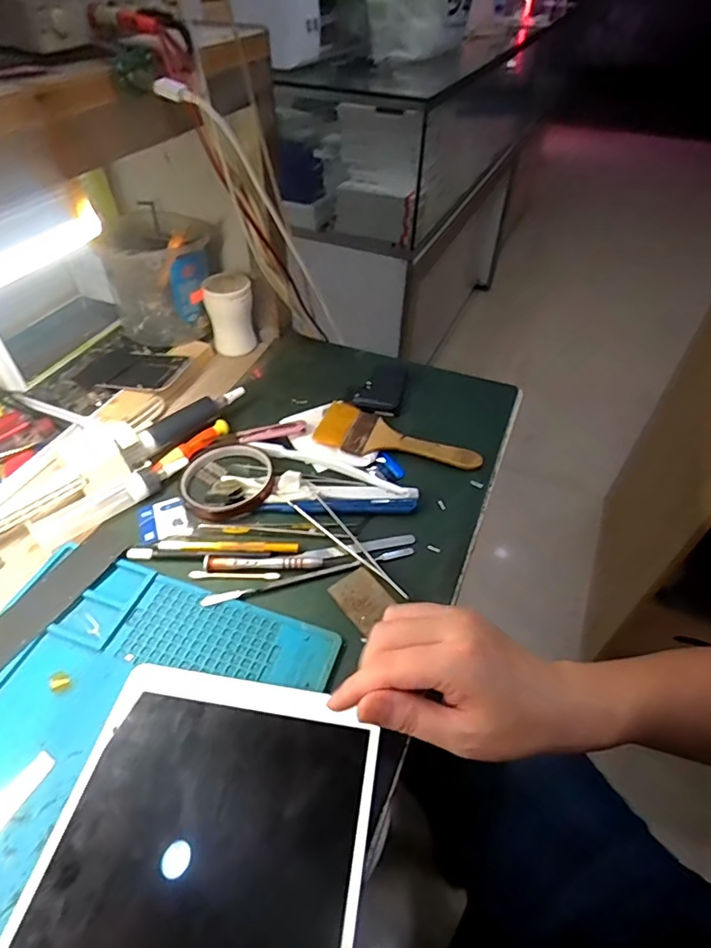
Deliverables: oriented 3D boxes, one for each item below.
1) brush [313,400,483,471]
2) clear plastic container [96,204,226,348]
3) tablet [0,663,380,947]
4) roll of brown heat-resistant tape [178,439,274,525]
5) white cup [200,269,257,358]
[{"bbox_3d":[0.042,-0.033,0.514,0.162,0.011,0.064,15,47,16],"label":"brush"},{"bbox_3d":[-0.222,-0.230,0.609,0.106,0.114,0.117,8,47,6],"label":"clear plastic container"},{"bbox_3d":[-0.088,0.227,0.260,0.176,0.007,0.247,6,45,8],"label":"tablet"},{"bbox_3d":[-0.119,0.004,0.479,0.086,0.013,0.083,-1,45,1],"label":"roll of brown heat-resistant tape"},{"bbox_3d":[-0.149,-0.192,0.622,0.051,0.086,0.056,-1,45,1],"label":"white cup"}]

